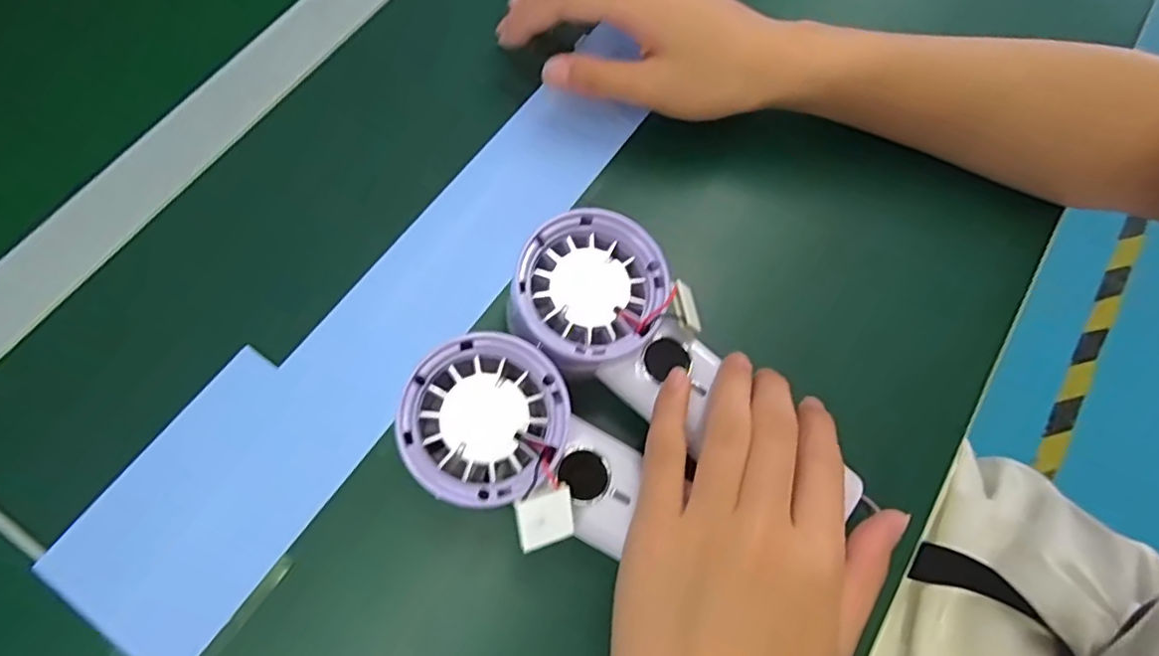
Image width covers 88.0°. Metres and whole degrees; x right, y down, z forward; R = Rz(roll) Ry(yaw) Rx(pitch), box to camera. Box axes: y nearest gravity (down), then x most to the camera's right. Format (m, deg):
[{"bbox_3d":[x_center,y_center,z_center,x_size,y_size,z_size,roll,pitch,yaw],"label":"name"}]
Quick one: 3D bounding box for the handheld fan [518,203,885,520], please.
[{"bbox_3d":[0.044,0.026,0.250,0.169,0.049,0.064,41,74,12],"label":"handheld fan"}]

